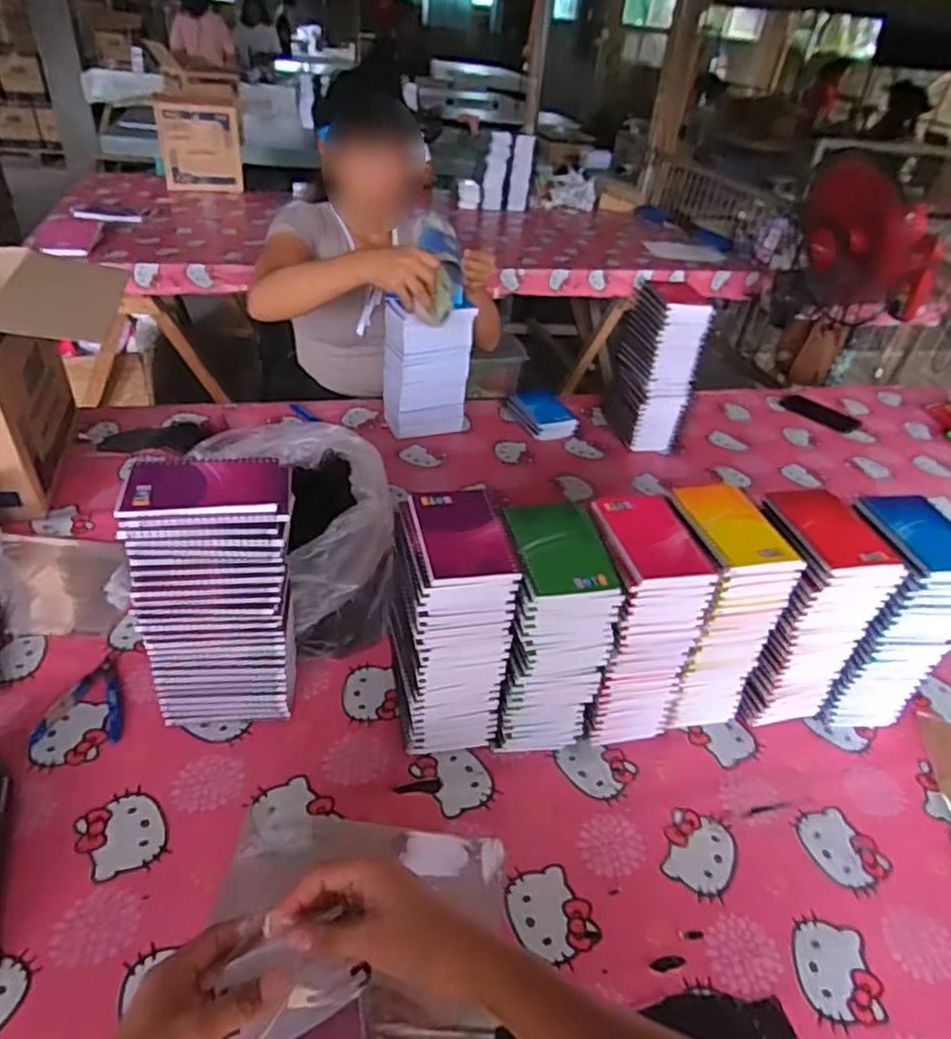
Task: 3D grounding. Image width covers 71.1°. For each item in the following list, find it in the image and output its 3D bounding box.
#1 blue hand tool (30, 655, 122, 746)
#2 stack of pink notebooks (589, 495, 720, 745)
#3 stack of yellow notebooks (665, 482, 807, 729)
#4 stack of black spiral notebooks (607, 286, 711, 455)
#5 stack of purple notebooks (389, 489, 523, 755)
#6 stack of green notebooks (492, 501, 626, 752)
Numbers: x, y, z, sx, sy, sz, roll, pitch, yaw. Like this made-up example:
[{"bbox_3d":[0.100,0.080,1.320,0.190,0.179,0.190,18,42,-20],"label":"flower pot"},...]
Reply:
[{"bbox_3d":[-0.423,0.196,0.733,0.083,0.012,0.113,0,37,-8],"label":"blue hand tool"},{"bbox_3d":[0.162,0.116,0.731,0.100,0.253,0.132,-5,38,-15],"label":"stack of pink notebooks"},{"bbox_3d":[0.253,0.102,0.761,0.099,0.261,0.142,-5,38,-16],"label":"stack of yellow notebooks"},{"bbox_3d":[0.343,-0.277,1.262,0.104,0.296,0.130,-6,39,-16],"label":"stack of black spiral notebooks"},{"bbox_3d":[-0.029,0.117,0.690,0.092,0.265,0.125,-5,38,-15],"label":"stack of purple notebooks"},{"bbox_3d":[0.073,0.123,0.701,0.102,0.256,0.132,0,37,-8],"label":"stack of green notebooks"}]

